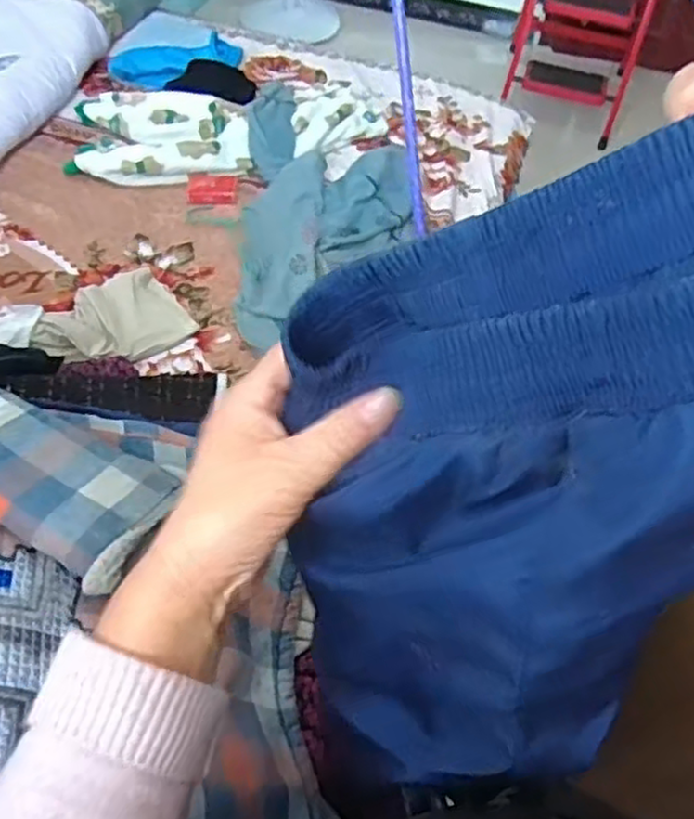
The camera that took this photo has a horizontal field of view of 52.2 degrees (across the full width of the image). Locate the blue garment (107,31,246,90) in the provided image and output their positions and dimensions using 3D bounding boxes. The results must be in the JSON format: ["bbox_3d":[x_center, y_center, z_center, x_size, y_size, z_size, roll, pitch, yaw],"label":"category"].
[{"bbox_3d":[-0.336,-0.706,1.441,0.276,0.057,0.123,-20,57,-20],"label":"blue garment"}]

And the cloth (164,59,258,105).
[{"bbox_3d":[-0.270,-0.657,1.422,0.169,0.043,0.115,3,52,-3],"label":"cloth"}]

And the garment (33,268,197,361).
[{"bbox_3d":[-0.353,-0.133,1.056,0.213,0.032,0.151,-30,61,-25],"label":"garment"}]

